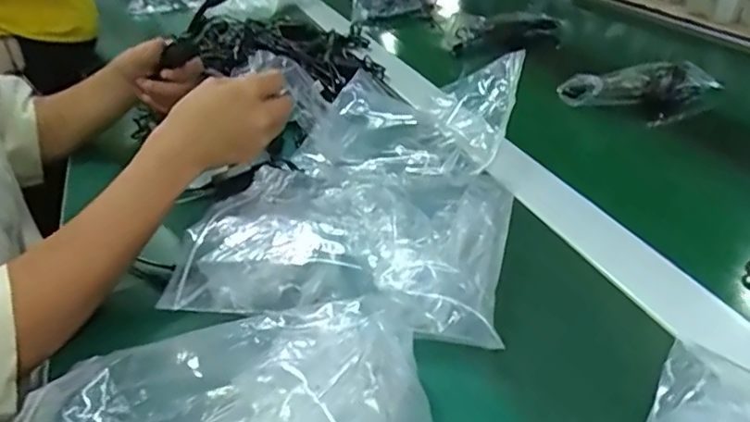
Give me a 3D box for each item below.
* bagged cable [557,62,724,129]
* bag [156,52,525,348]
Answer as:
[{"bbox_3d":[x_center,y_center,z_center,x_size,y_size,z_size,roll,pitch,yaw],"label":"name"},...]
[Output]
[{"bbox_3d":[0.321,-0.143,0.744,0.175,0.061,0.055,-5,33,3],"label":"bagged cable"},{"bbox_3d":[0.007,-0.052,0.574,0.230,0.046,0.405,3,34,14],"label":"bag"}]

